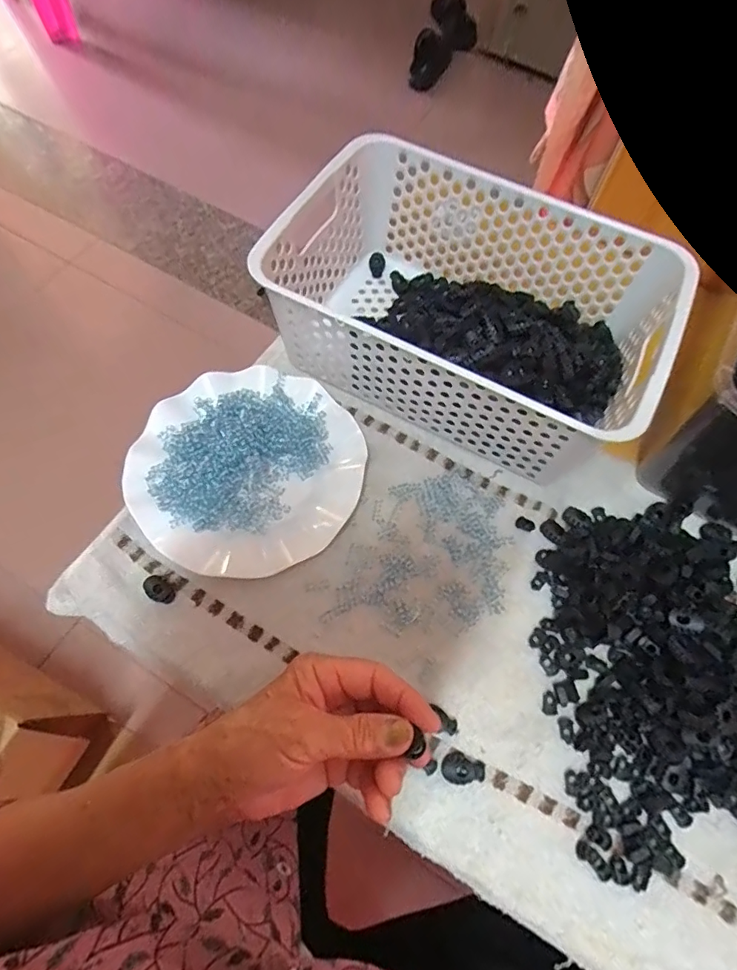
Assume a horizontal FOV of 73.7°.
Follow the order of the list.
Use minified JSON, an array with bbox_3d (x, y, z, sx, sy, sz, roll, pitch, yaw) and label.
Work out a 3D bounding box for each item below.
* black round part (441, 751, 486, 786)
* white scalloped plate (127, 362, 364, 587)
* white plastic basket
[{"bbox_3d":[0.065,0.195,0.335,0.027,0.008,0.019,22,68,7],"label":"black round part"},{"bbox_3d":[-0.097,-0.015,0.404,0.179,0.033,0.181,1,67,-2],"label":"white scalloped plate"},{"bbox_3d":[0.085,-0.150,0.427,0.300,0.110,0.200,27,68,9],"label":"white plastic basket"}]

